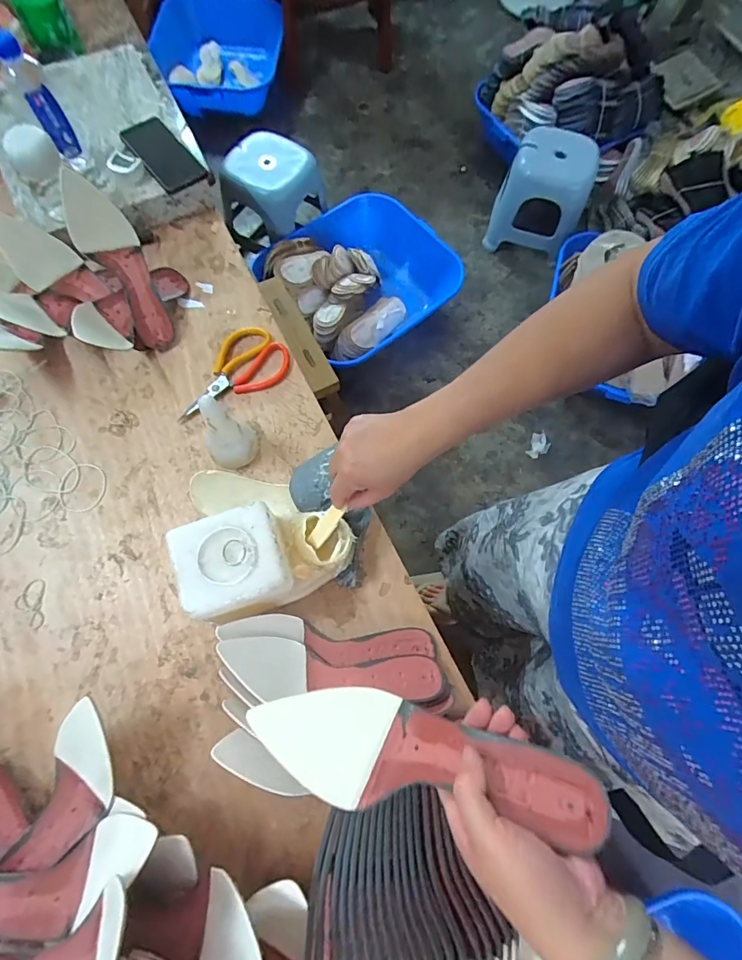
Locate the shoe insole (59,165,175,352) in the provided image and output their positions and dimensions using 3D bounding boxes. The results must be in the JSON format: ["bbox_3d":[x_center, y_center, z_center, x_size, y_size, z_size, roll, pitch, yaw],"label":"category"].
[{"bbox_3d":[-0.363,-0.308,0.662,0.079,0.068,0.232,-29,115,-11],"label":"shoe insole"}]

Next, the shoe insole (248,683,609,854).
[{"bbox_3d":[0.036,0.214,0.346,0.251,0.063,0.075,2,69,21],"label":"shoe insole"}]

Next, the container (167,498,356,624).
[{"bbox_3d":[-0.118,0.092,0.549,0.191,0.124,0.105,-19,72,-9],"label":"container"}]

